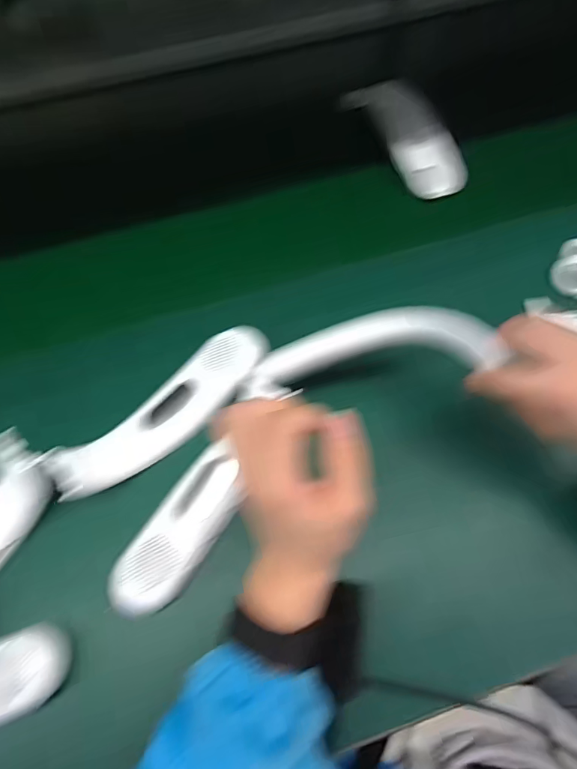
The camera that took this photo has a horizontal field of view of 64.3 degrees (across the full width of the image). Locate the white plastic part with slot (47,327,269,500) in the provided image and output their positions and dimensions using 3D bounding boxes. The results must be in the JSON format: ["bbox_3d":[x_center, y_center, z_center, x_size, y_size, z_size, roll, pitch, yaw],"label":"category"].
[{"bbox_3d":[-0.099,0.016,0.387,0.055,0.039,0.201,41,73,17],"label":"white plastic part with slot"}]

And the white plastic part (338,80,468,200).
[{"bbox_3d":[0.140,-0.298,0.546,0.074,0.035,0.181,-23,68,-9],"label":"white plastic part"}]

